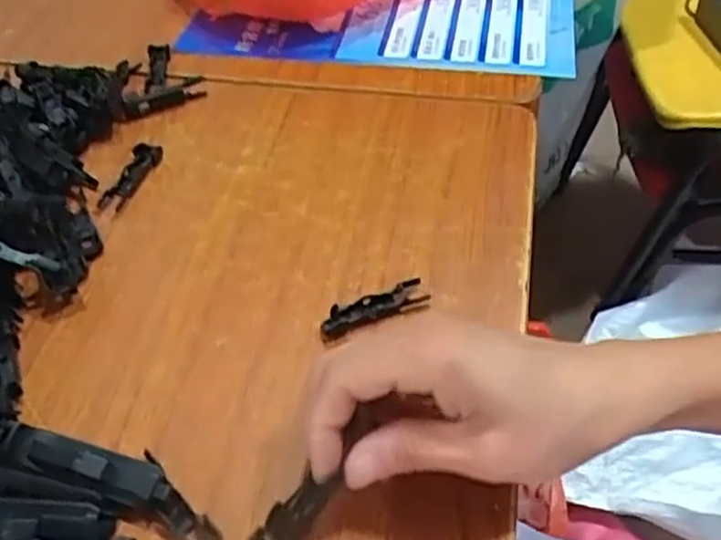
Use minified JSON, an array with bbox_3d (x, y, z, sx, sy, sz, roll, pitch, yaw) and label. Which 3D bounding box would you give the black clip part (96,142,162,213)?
[{"bbox_3d":[-0.135,-0.055,0.430,0.019,0.006,0.054,9,49,10],"label":"black clip part"}]

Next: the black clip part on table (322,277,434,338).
[{"bbox_3d":[0.006,0.019,0.354,0.055,0.007,0.016,-18,50,-13],"label":"black clip part on table"}]

